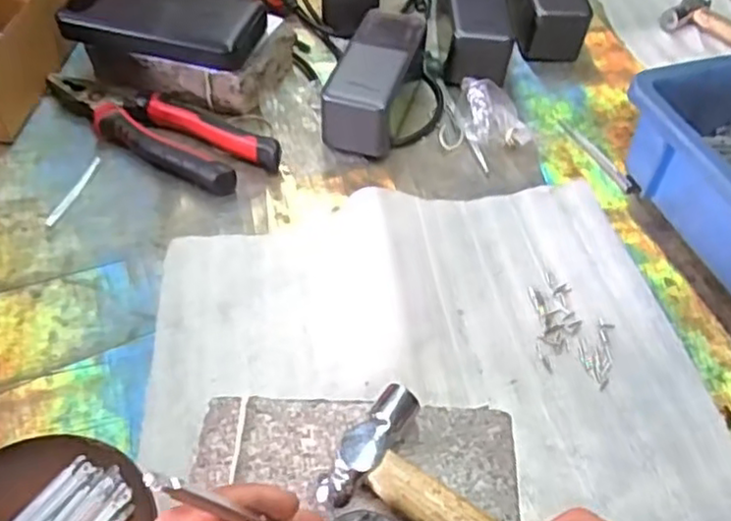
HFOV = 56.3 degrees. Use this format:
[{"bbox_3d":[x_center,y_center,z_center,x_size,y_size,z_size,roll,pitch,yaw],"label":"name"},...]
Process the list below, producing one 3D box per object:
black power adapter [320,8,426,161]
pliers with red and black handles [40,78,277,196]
[{"bbox_3d":[0.009,-0.145,0.557,0.055,0.056,0.132,15,50,9],"label":"black power adapter"},{"bbox_3d":[-0.165,-0.106,0.538,0.204,0.024,0.058,28,53,19],"label":"pliers with red and black handles"}]

